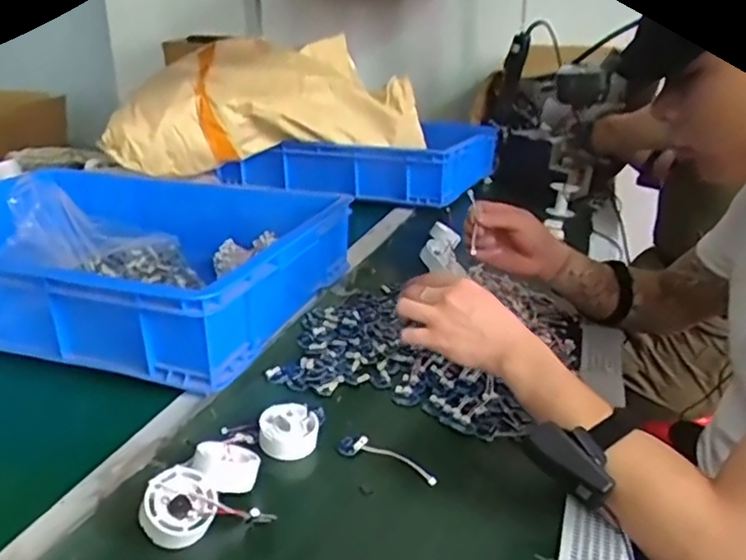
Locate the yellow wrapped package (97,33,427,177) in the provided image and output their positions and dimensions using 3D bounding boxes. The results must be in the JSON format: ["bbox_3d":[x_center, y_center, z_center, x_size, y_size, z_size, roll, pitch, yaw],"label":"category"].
[{"bbox_3d":[-0.237,-0.387,1.389,0.665,0.240,0.252,-6,24,-19],"label":"yellow wrapped package"}]

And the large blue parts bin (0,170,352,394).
[{"bbox_3d":[-0.350,-0.049,0.897,0.545,0.118,0.449,9,24,18],"label":"large blue parts bin"}]

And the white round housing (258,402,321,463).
[{"bbox_3d":[-0.081,0.143,0.598,0.056,0.033,0.056,1,22,-1],"label":"white round housing"}]

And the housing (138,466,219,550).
[{"bbox_3d":[-0.152,0.178,0.490,0.054,0.024,0.054,17,43,-16],"label":"housing"}]

